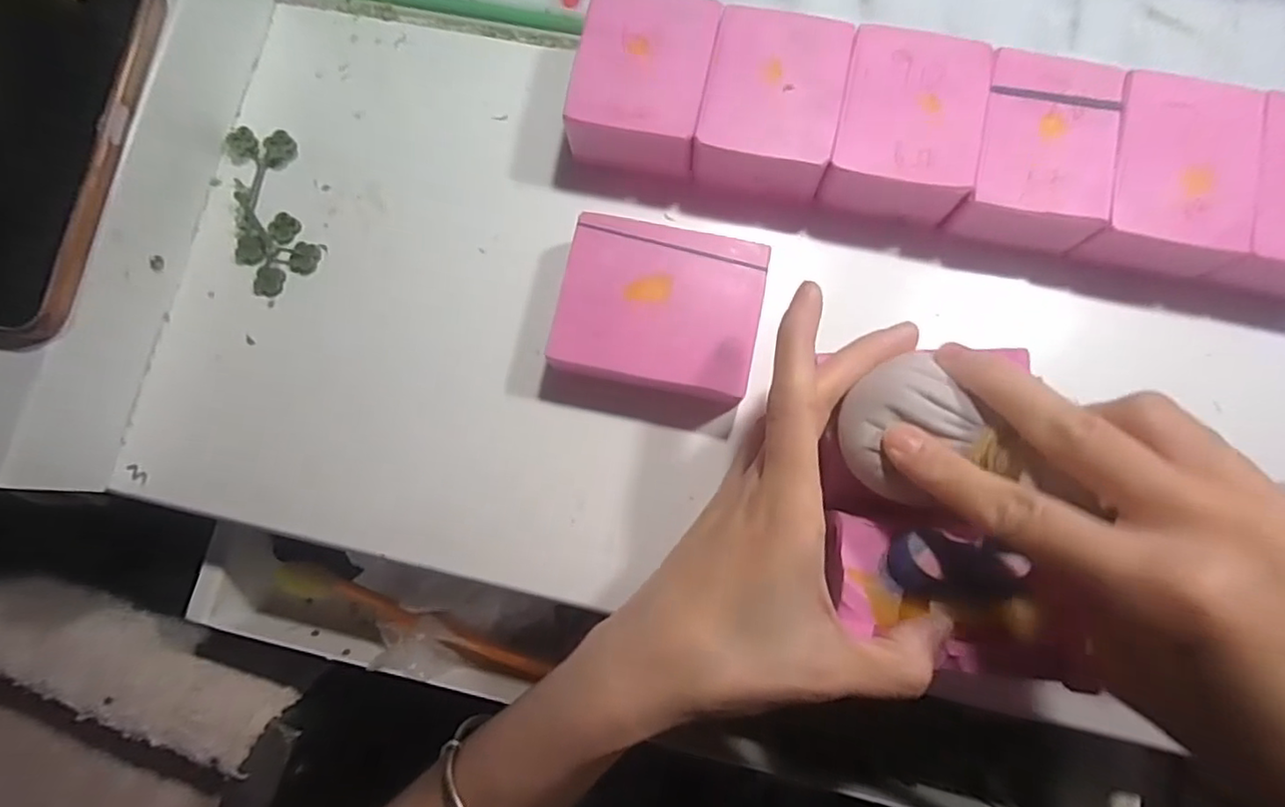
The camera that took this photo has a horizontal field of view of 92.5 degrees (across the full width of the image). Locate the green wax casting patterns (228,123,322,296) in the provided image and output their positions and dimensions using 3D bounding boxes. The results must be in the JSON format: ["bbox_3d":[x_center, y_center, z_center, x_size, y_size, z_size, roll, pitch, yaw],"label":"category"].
[{"bbox_3d":[-0.176,-0.091,0.289,0.036,0.006,0.081,-16,80,0],"label":"green wax casting patterns"}]

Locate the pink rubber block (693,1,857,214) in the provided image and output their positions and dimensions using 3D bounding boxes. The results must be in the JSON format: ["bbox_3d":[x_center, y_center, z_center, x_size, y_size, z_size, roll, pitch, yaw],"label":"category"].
[{"bbox_3d":[0.055,-0.127,0.269,0.055,0.030,0.072,12,81,4],"label":"pink rubber block"}]

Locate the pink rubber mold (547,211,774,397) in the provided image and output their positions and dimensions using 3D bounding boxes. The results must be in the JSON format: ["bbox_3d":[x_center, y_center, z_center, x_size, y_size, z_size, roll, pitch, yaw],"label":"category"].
[{"bbox_3d":[0.008,-0.039,0.263,0.081,0.028,0.068,10,81,4],"label":"pink rubber mold"}]

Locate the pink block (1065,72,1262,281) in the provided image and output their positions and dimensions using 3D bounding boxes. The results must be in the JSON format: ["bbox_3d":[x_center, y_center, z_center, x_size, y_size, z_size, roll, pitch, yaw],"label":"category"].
[{"bbox_3d":[0.218,-0.093,0.256,0.054,0.025,0.073,14,82,5],"label":"pink block"}]

